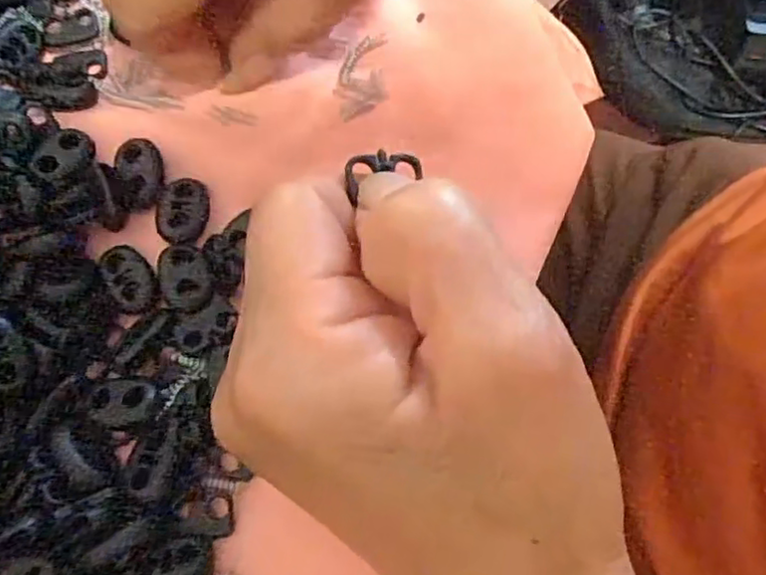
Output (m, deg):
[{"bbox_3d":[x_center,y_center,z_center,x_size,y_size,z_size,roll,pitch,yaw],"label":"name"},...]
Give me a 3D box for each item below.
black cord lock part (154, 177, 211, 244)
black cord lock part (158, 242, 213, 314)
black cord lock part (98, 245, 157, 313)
[{"bbox_3d":[-0.060,-0.024,0.194,0.014,0.004,0.022,1,71,0],"label":"black cord lock part"},{"bbox_3d":[-0.057,-0.003,0.187,0.014,0.004,0.022,-24,73,-8],"label":"black cord lock part"},{"bbox_3d":[-0.074,-0.003,0.188,0.013,0.004,0.022,-30,74,-10],"label":"black cord lock part"}]

